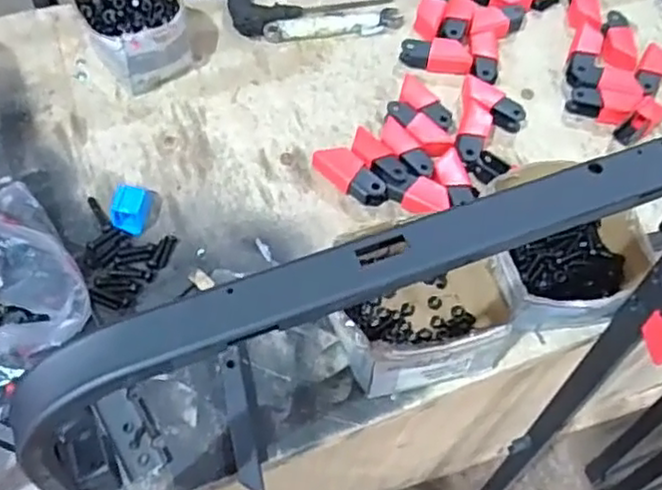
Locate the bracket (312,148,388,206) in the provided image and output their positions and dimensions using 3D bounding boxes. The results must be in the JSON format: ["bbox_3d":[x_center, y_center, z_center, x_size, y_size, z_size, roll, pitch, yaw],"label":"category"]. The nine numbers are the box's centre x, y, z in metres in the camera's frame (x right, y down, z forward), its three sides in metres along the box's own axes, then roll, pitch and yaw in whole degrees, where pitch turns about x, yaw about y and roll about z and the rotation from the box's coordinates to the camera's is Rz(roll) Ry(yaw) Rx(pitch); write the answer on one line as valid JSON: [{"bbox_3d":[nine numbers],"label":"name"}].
[{"bbox_3d":[0.022,-0.074,0.760,0.036,0.026,0.091,-38,69,-22],"label":"bracket"}]

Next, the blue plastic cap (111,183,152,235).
[{"bbox_3d":[-0.206,-0.035,0.713,0.031,0.039,0.039,12,60,3],"label":"blue plastic cap"}]

